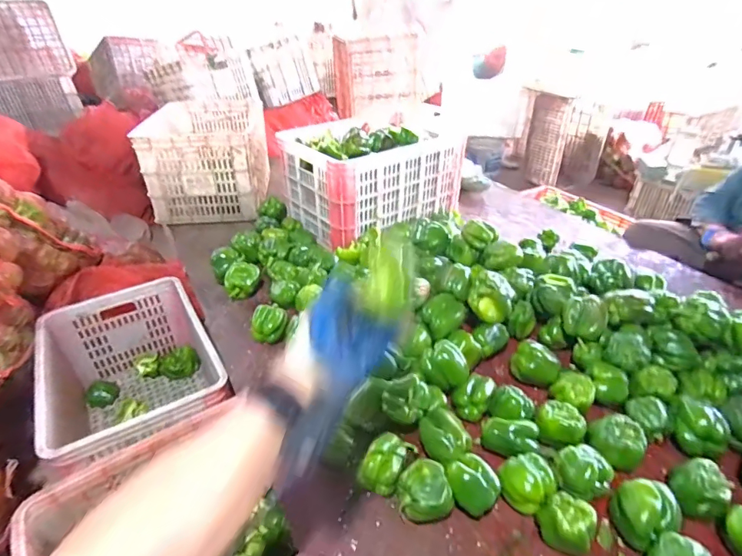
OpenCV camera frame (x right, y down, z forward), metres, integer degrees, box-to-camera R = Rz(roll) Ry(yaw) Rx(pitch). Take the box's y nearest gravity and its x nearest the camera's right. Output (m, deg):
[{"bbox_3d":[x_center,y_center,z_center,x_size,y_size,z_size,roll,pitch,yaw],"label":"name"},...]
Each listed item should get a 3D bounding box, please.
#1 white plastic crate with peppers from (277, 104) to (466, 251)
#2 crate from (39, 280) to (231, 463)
[{"bbox_3d":[-0.004,-0.319,1.308,0.470,0.240,0.340,-21,39,-29],"label":"white plastic crate with peppers"},{"bbox_3d":[-0.597,0.287,1.111,0.373,0.296,0.509,-20,38,-28],"label":"crate"}]

